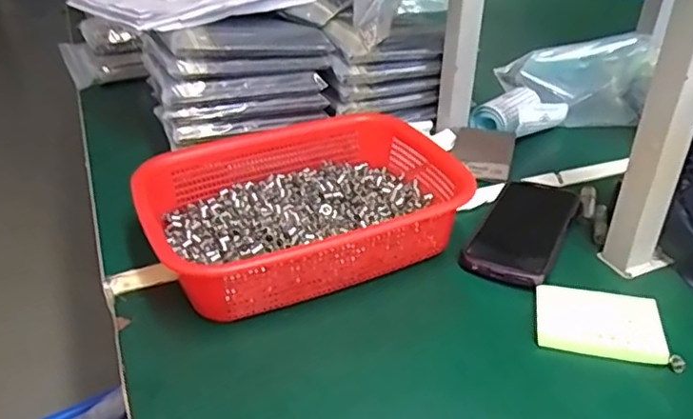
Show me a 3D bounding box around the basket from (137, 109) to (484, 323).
[{"bbox_3d":[-0.033,-0.004,0.570,0.288,0.072,0.206,-13,35,-21],"label":"basket"}]

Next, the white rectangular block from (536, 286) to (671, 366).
[{"bbox_3d":[0.200,0.091,0.478,0.093,0.016,0.062,9,33,12],"label":"white rectangular block"}]

